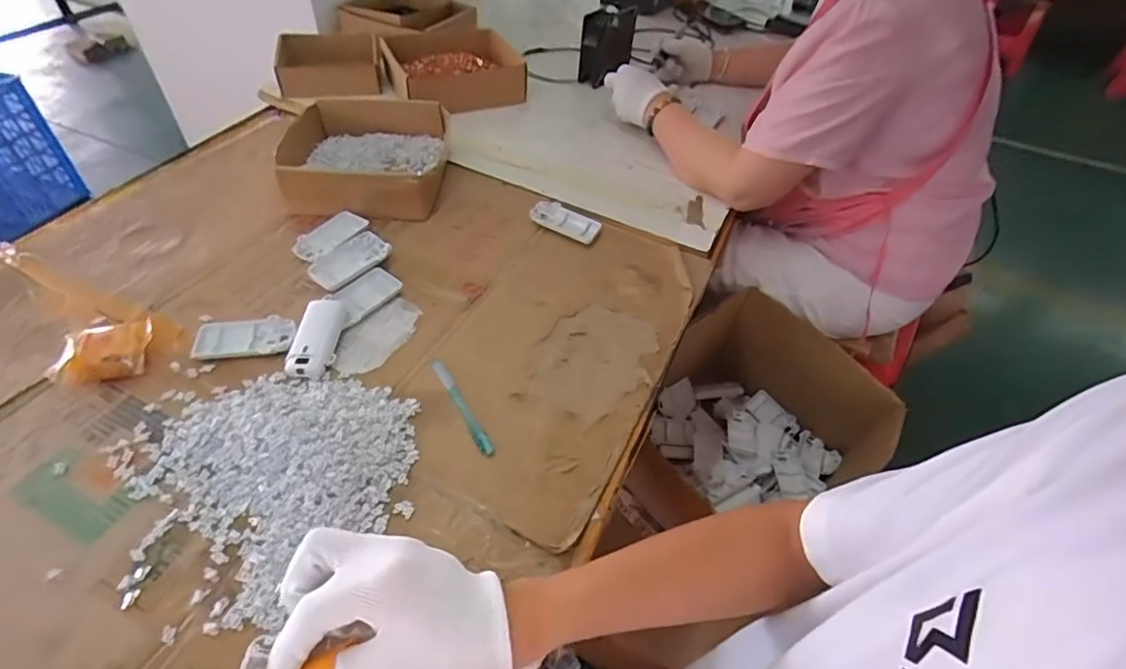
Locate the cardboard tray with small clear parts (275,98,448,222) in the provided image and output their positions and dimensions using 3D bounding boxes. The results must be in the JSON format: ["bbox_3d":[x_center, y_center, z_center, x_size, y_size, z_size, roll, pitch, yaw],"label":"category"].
[{"bbox_3d":[-0.277,-0.250,0.797,0.210,0.061,0.197,2,50,-4],"label":"cardboard tray with small clear parts"}]

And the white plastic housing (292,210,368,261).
[{"bbox_3d":[-0.298,-0.126,0.721,0.037,0.012,0.094,47,63,3],"label":"white plastic housing"}]

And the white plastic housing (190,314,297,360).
[{"bbox_3d":[-0.338,0.004,0.600,0.095,0.015,0.054,-2,50,-8],"label":"white plastic housing"}]

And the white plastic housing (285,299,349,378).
[{"bbox_3d":[-0.261,0.003,0.600,0.045,0.023,0.093,7,49,0],"label":"white plastic housing"}]

